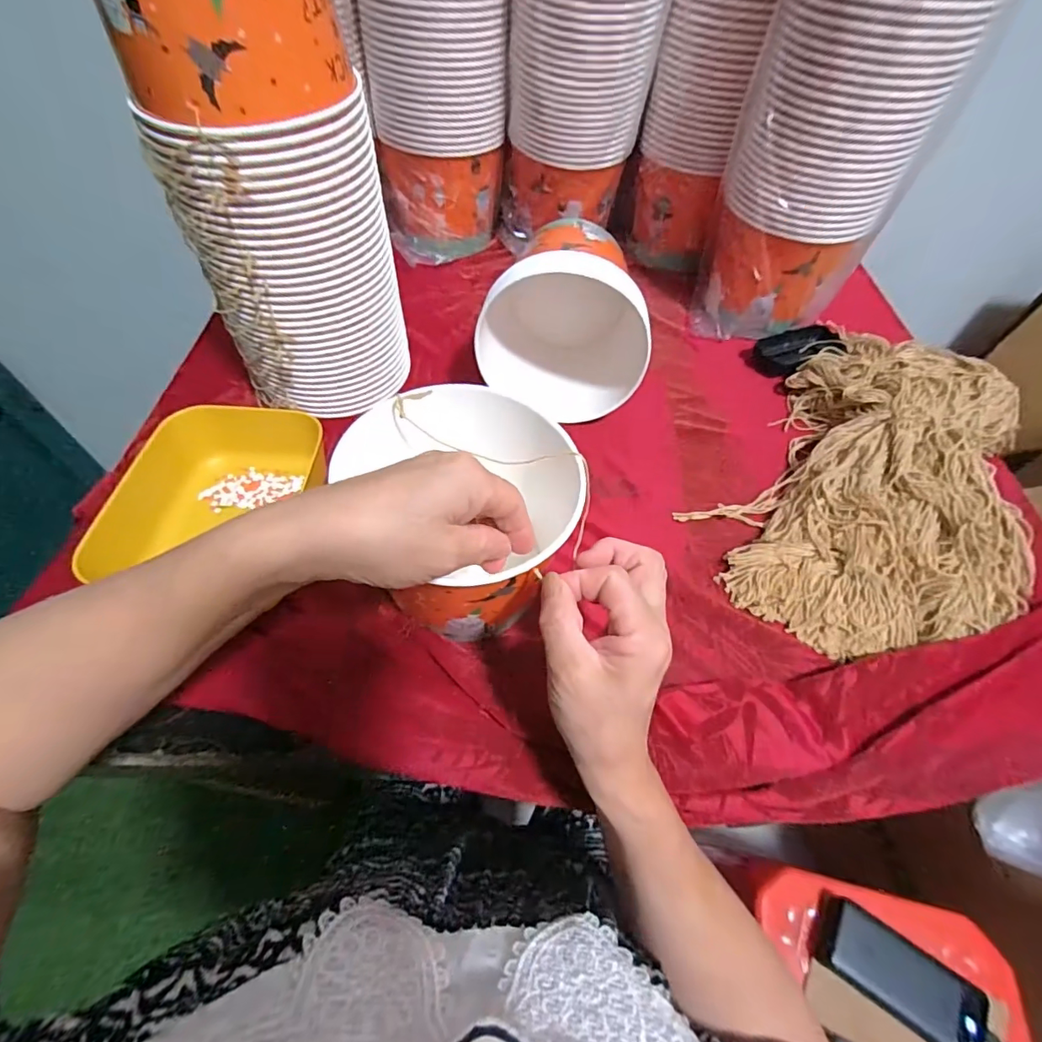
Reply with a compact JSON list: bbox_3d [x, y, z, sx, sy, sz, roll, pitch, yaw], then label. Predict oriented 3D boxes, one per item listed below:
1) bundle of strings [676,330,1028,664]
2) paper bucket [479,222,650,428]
[{"bbox_3d":[0.350,-0.045,0.476,0.250,0.071,0.386,36,60,20],"label":"bundle of strings"},{"bbox_3d":[0.043,-0.211,0.524,0.160,0.148,0.192,6,55,1],"label":"paper bucket"}]

